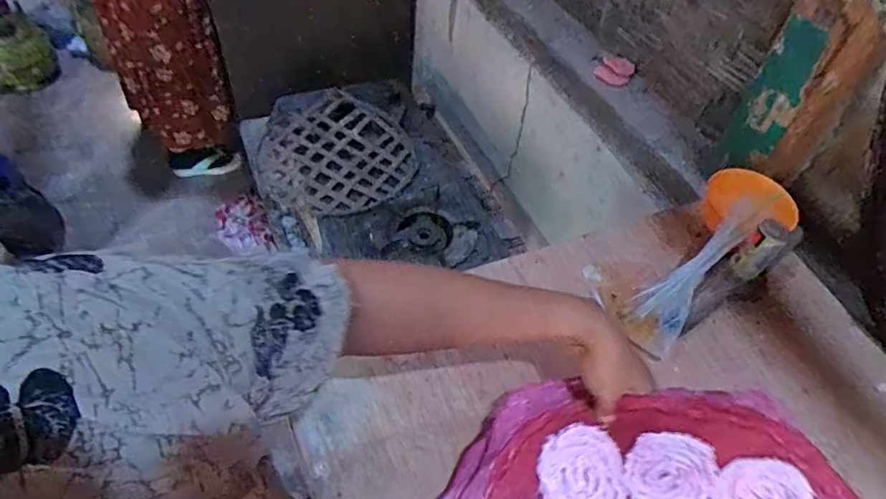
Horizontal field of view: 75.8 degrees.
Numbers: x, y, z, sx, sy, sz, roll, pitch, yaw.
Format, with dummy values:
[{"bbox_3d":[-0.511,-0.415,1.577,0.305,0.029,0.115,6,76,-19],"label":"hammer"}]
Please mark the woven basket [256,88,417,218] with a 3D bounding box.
[{"bbox_3d":[-0.248,-0.233,1.342,0.333,0.060,0.352,2,51,-2],"label":"woven basket"}]

